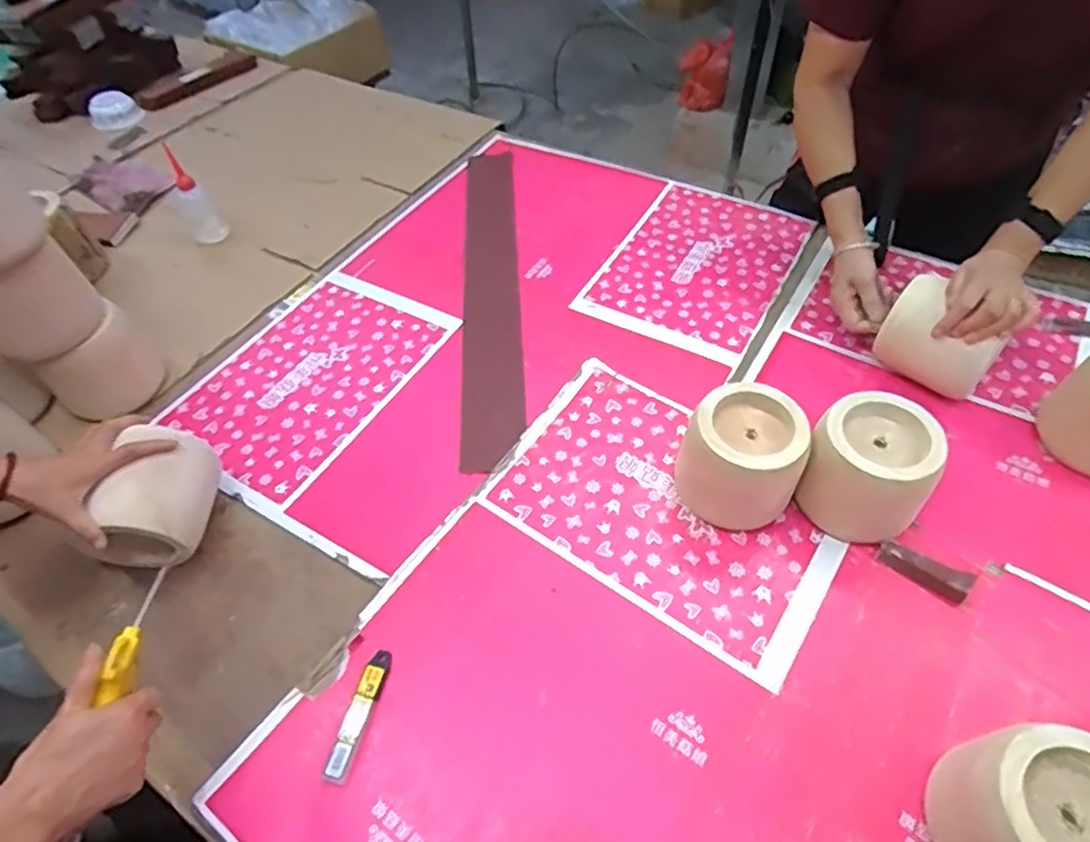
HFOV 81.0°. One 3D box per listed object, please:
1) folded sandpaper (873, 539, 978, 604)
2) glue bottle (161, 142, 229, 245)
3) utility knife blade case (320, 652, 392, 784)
[{"bbox_3d":[0.421,0.164,0.708,0.092,0.026,0.027,33,59,28],"label":"folded sandpaper"},{"bbox_3d":[-0.626,-0.397,1.131,0.057,0.163,0.046,-30,21,-20],"label":"glue bottle"},{"bbox_3d":[-0.189,0.298,0.651,0.025,0.015,0.127,9,51,12],"label":"utility knife blade case"}]

